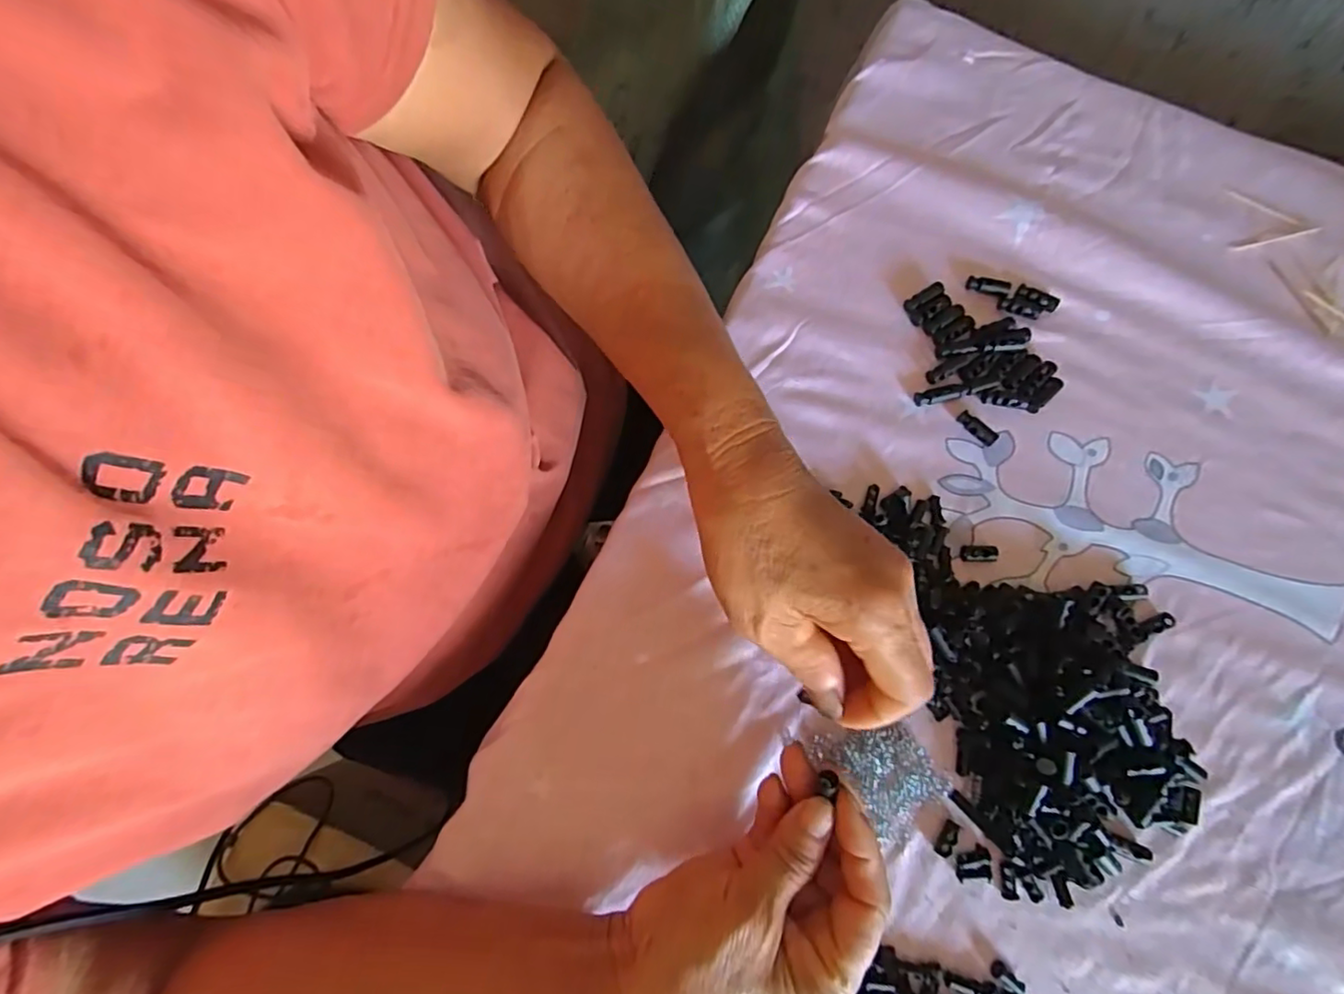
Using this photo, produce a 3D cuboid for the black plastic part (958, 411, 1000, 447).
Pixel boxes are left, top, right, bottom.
[{"bbox_3d":[0.179,-0.040,0.354,0.009,0.005,0.024,-42,82,-8],"label":"black plastic part"}]

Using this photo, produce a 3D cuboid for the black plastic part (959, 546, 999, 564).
[{"bbox_3d":[0.173,0.032,0.339,0.020,0.004,0.009,1,79,0],"label":"black plastic part"}]

